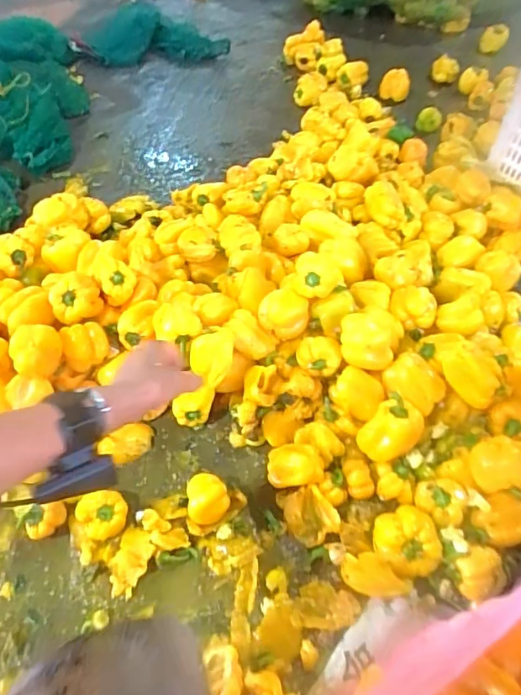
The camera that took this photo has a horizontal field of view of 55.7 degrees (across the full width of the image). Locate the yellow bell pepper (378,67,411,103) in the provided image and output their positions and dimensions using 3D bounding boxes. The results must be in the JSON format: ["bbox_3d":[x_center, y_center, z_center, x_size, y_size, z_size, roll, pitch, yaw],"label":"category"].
[{"bbox_3d":[0.455,-0.890,1.672,0.101,0.097,0.072,8,50,8],"label":"yellow bell pepper"}]

